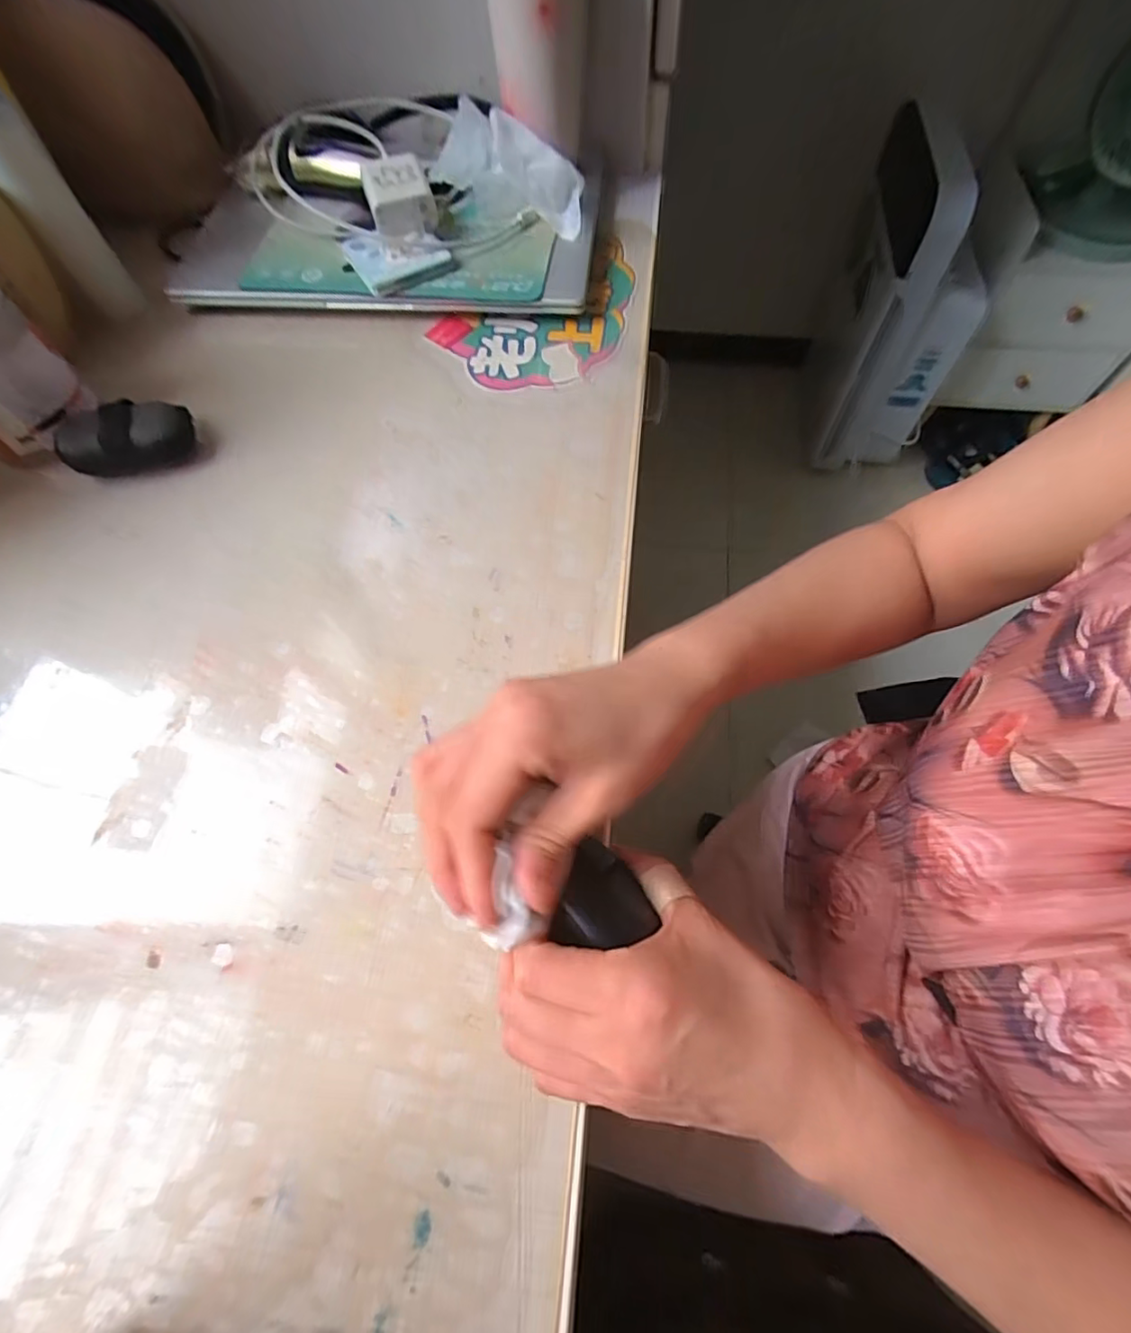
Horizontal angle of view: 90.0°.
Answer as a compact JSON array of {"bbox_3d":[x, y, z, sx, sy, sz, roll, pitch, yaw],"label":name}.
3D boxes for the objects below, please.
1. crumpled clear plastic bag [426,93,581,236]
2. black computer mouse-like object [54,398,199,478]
[{"bbox_3d":[-0.052,-0.431,0.488,0.146,0.059,0.050,19,66,12],"label":"crumpled clear plastic bag"},{"bbox_3d":[-0.310,-0.160,0.401,0.084,0.039,0.036,-10,65,-3],"label":"black computer mouse-like object"}]

